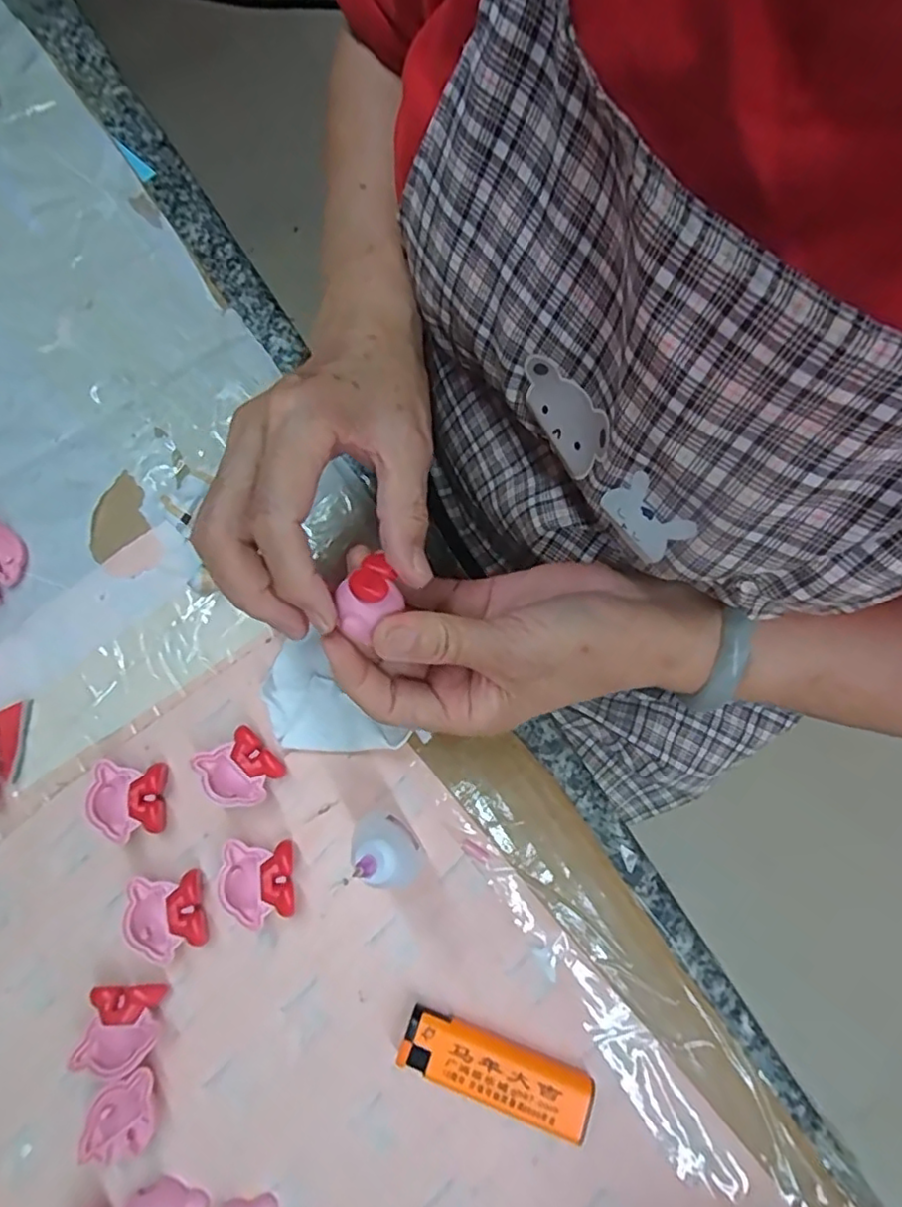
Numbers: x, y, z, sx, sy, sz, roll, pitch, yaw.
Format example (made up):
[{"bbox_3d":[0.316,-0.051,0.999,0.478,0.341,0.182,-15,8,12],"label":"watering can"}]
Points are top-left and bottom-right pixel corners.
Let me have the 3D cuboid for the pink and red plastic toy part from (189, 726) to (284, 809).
[{"bbox_3d":[-0.099,0.079,0.295,0.032,0.017,0.034,-37,76,-8],"label":"pink and red plastic toy part"}]

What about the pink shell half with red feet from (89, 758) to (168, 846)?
[{"bbox_3d":[-0.150,0.093,0.294,0.032,0.016,0.035,0,74,2],"label":"pink shell half with red feet"}]

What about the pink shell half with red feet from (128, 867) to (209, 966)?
[{"bbox_3d":[-0.127,0.140,0.281,0.030,0.017,0.036,-18,74,-3],"label":"pink shell half with red feet"}]

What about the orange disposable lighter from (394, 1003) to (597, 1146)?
[{"bbox_3d":[0.018,0.196,0.261,0.080,0.012,0.023,18,76,7],"label":"orange disposable lighter"}]

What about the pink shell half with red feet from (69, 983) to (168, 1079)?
[{"bbox_3d":[-0.142,0.184,0.270,0.033,0.015,0.032,-3,74,1],"label":"pink shell half with red feet"}]

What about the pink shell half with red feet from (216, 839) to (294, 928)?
[{"bbox_3d":[-0.086,0.126,0.281,0.031,0.017,0.035,-1,74,2],"label":"pink shell half with red feet"}]

